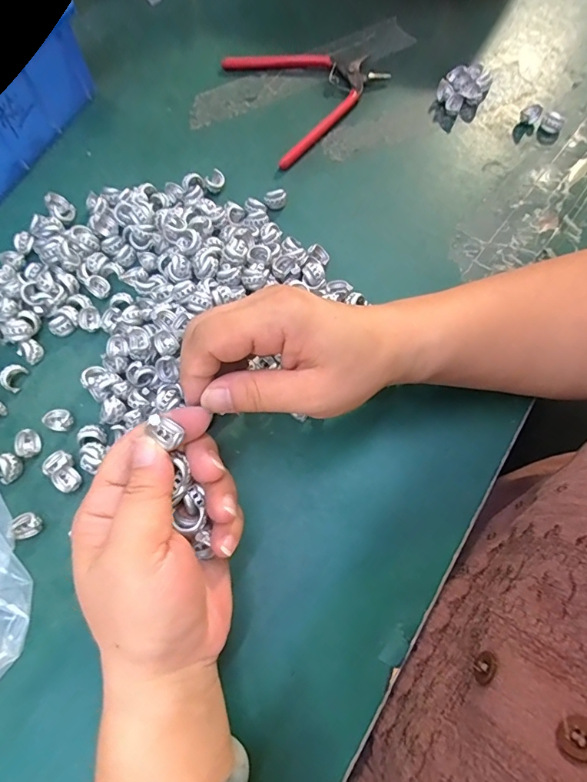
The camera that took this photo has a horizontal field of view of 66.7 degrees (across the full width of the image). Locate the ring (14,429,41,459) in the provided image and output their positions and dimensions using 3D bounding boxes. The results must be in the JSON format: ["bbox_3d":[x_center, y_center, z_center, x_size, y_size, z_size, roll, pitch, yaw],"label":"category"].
[{"bbox_3d":[-0.171,0.034,0.287,0.013,0.009,0.016,-28,71,-9],"label":"ring"}]

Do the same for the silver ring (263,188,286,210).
[{"bbox_3d":[-0.014,-0.151,0.354,0.017,0.011,0.012,-4,69,-1],"label":"silver ring"}]

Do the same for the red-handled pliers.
[{"bbox_3d":[0.021,-0.268,0.398,0.126,0.012,0.135,-21,70,-7],"label":"red-handled pliers"}]

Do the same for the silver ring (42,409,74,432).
[{"bbox_3d":[-0.152,0.020,0.292,0.018,0.010,0.014,24,71,10],"label":"silver ring"}]

